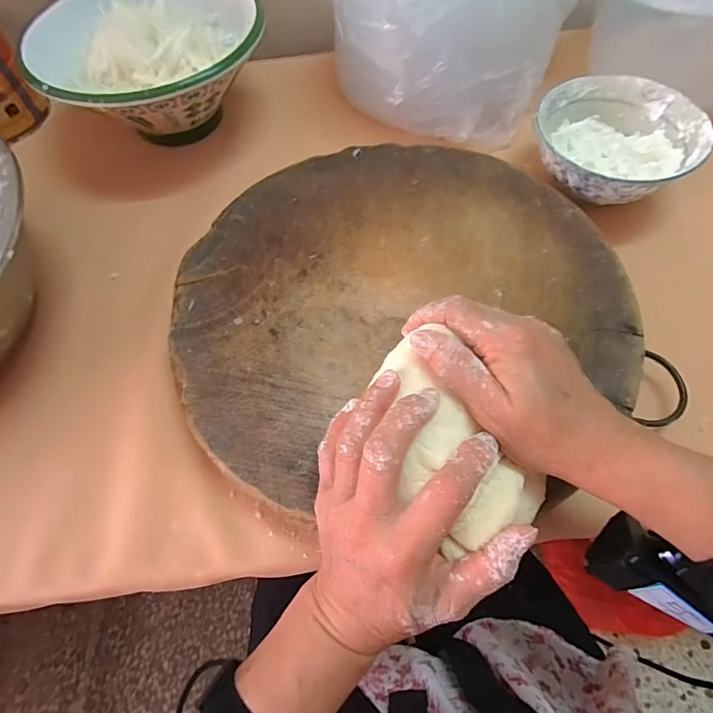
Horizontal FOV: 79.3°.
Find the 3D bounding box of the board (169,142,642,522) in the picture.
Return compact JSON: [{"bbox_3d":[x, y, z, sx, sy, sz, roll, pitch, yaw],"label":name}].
[{"bbox_3d":[0.033,-0.050,0.353,0.344,0.037,0.315,-2,63,0],"label":"board"}]

